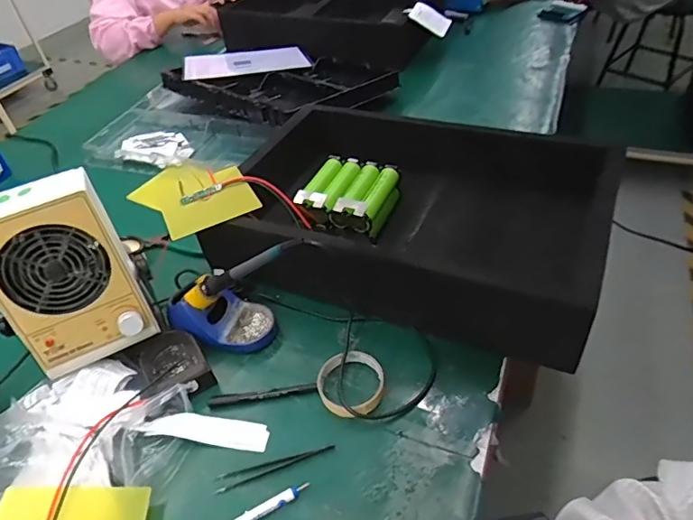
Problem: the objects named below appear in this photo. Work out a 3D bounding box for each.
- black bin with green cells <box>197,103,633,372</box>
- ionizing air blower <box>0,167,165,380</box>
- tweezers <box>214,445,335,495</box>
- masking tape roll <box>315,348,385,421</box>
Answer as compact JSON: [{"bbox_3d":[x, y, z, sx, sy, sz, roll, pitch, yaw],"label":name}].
[{"bbox_3d":[0.096,-0.068,0.773,0.524,0.159,0.354,13,47,21],"label":"black bin with green cells"},{"bbox_3d":[-0.346,0.020,0.625,0.148,0.225,0.088,-23,31,-17],"label":"ionizing air blower"},{"bbox_3d":[-0.081,0.229,0.565,0.134,0.009,0.019,-16,44,-9],"label":"tweezers"},{"bbox_3d":[0.007,0.154,0.626,0.084,0.020,0.086,-23,45,-16],"label":"masking tape roll"}]

